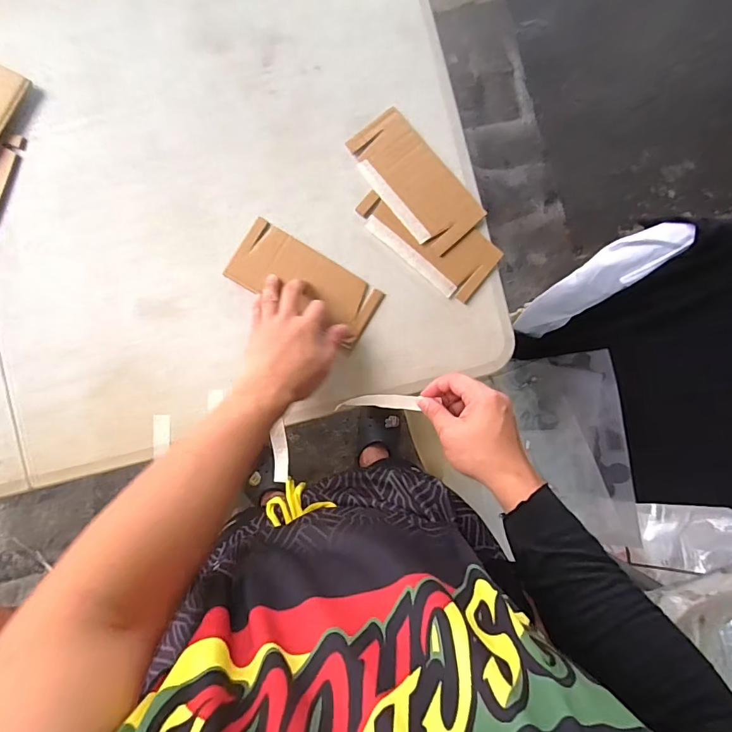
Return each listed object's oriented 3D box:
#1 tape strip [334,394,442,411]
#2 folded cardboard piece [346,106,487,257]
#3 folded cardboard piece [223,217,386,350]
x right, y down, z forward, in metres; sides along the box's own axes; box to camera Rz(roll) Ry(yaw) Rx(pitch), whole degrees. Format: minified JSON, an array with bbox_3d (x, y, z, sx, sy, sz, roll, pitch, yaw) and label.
[{"bbox_3d":[0.012,0.042,0.511,0.096,0.012,0.017,-1,87,16],"label":"tape strip"},{"bbox_3d":[0.061,-0.229,0.547,0.089,0.011,0.180,-40,91,-6],"label":"folded cardboard piece"},{"bbox_3d":[-0.074,-0.105,0.541,0.182,0.010,0.083,27,85,-3],"label":"folded cardboard piece"}]

